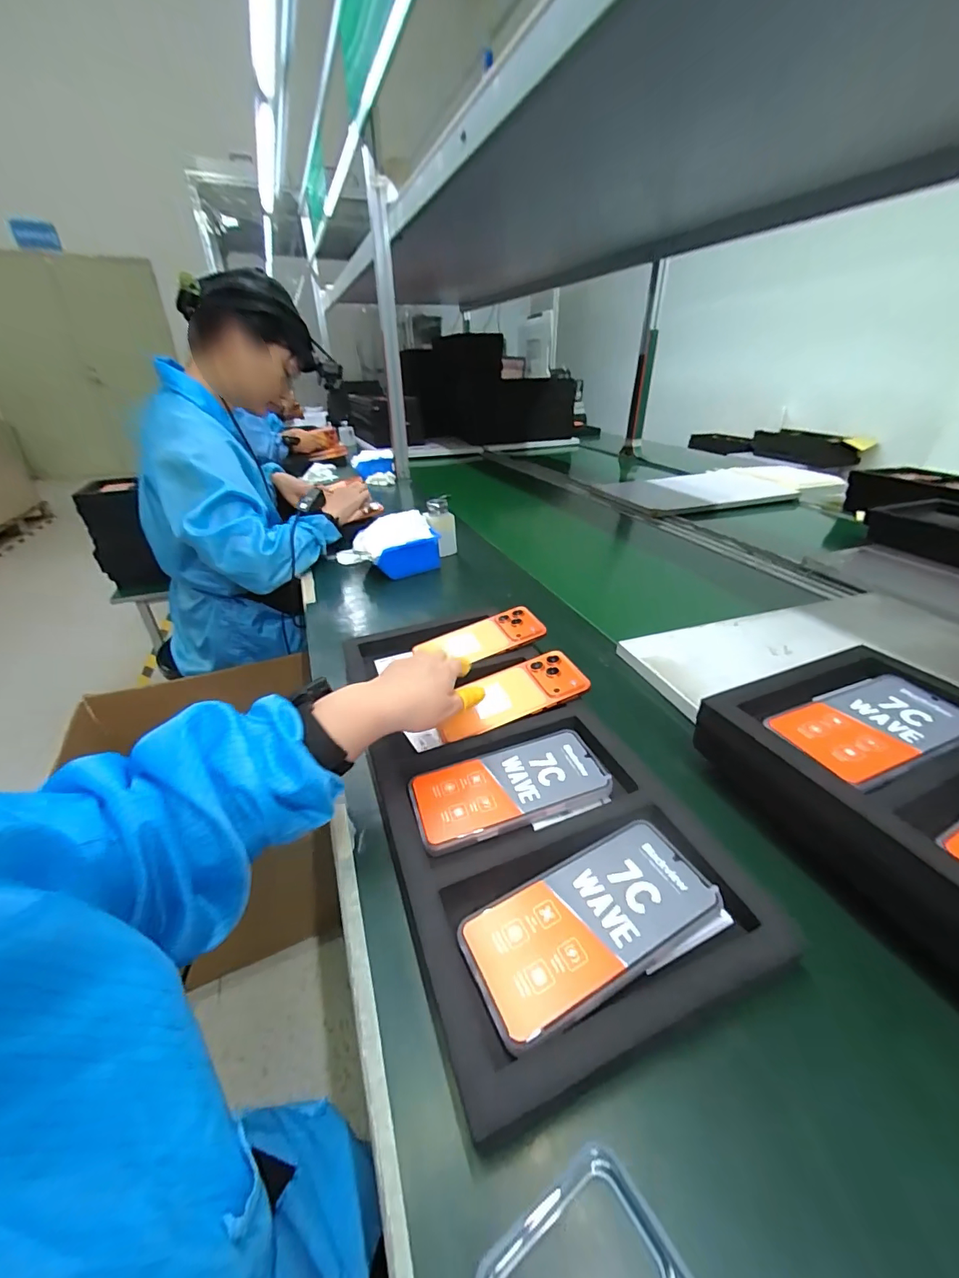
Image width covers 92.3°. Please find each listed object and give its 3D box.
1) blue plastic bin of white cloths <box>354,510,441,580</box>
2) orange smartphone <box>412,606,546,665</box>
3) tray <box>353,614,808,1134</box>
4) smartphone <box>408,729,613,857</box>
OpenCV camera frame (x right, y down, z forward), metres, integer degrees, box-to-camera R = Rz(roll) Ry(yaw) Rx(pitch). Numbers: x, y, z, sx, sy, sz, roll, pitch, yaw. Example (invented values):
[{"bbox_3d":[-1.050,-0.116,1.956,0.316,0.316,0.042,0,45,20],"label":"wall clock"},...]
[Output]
[{"bbox_3d":[-0.153,-0.175,0.853,0.133,0.083,0.114,-20,36,-29],"label":"blue plastic bin of white cloths"},{"bbox_3d":[0.004,-0.001,0.587,0.152,0.007,0.077,-22,39,-13],"label":"orange smartphone"},{"bbox_3d":[0.013,0.102,0.433,0.218,0.031,0.471,-11,33,-18],"label":"tray"},{"bbox_3d":[0.027,0.127,0.400,0.165,0.010,0.079,-10,32,-16],"label":"smartphone"}]

